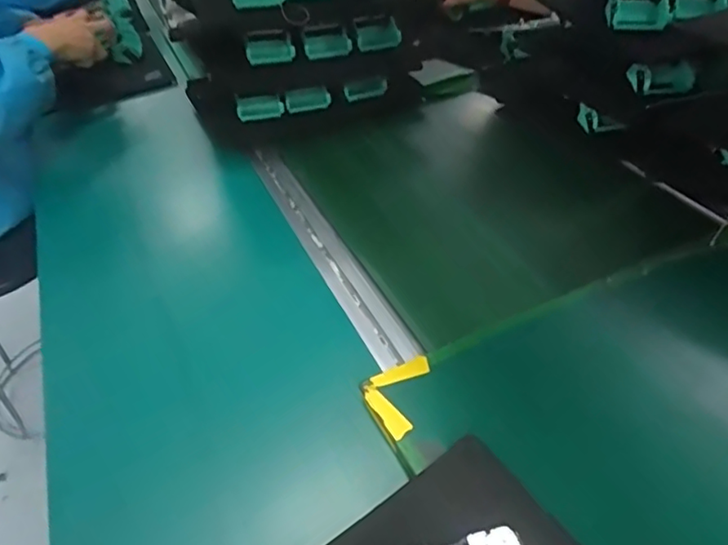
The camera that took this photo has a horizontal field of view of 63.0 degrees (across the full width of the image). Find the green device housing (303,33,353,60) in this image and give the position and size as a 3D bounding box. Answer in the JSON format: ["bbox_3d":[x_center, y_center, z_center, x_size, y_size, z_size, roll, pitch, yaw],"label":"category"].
[{"bbox_3d":[-0.054,-0.339,0.890,0.069,0.029,0.021,-6,40,0],"label":"green device housing"}]

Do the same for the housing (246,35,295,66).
[{"bbox_3d":[-0.137,-0.323,0.873,0.069,0.033,0.018,-17,42,-12],"label":"housing"}]

